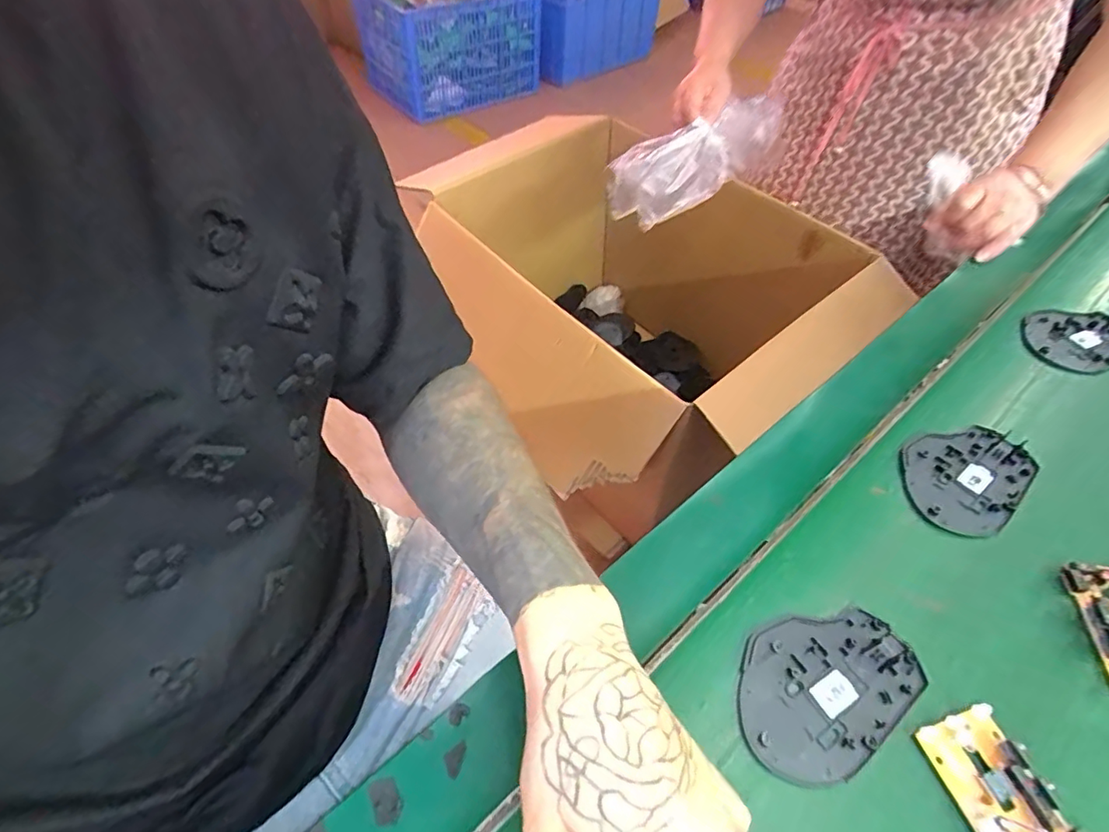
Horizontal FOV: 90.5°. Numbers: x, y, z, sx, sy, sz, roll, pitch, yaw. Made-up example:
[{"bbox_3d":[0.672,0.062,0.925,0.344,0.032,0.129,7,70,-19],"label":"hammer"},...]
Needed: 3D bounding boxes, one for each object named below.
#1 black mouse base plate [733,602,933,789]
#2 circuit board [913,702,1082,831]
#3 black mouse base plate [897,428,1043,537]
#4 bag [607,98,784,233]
[{"bbox_3d":[0.147,0.146,0.302,0.106,0.006,0.072,-29,60,-25],"label":"black mouse base plate"},{"bbox_3d":[0.221,0.189,0.268,0.042,0.013,0.077,-13,55,-15],"label":"circuit board"},{"bbox_3d":[0.293,0.042,0.394,0.109,0.008,0.073,-31,61,-25],"label":"black mouse base plate"},{"bbox_3d":[0.177,-0.319,0.707,0.213,0.092,0.076,-25,55,7],"label":"bag"}]

